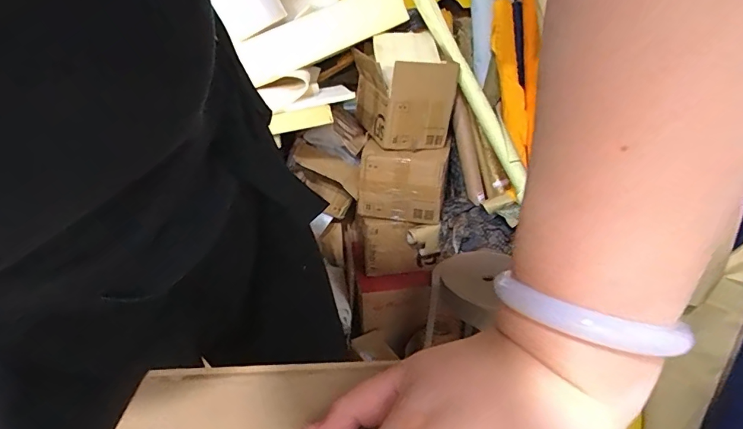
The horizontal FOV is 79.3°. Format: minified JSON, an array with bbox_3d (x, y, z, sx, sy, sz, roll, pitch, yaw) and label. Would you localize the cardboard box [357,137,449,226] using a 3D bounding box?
[{"bbox_3d":[0.095,-0.097,1.370,0.248,0.207,0.129,5,27,14],"label":"cardboard box"}]

